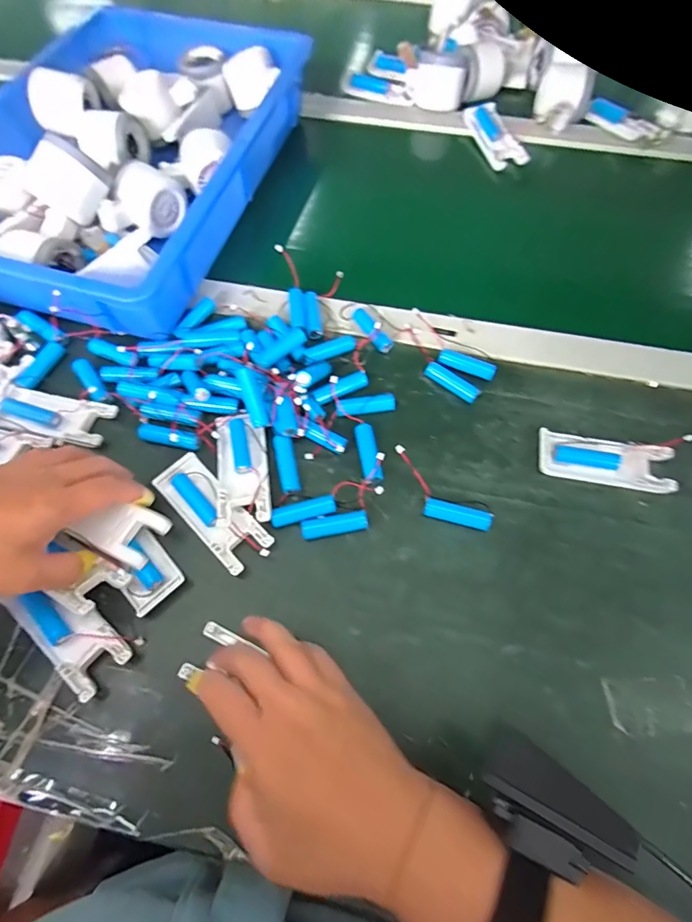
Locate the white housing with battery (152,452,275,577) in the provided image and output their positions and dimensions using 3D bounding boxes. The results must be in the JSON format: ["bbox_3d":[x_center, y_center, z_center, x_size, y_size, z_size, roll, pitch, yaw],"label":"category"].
[{"bbox_3d":[-0.105,0.039,0.356,0.107,0.023,0.040,42,72,17],"label":"white housing with battery"}]

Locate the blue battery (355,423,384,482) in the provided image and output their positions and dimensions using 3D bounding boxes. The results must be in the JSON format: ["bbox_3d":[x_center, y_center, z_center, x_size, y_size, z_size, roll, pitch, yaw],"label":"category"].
[{"bbox_3d":[0.019,-0.007,0.385,0.016,0.012,0.051,-10,66,-4],"label":"blue battery"}]

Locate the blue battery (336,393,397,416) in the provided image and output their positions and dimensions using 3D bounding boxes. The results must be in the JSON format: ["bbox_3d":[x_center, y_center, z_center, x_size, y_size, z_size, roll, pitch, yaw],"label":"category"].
[{"bbox_3d":[0.017,-0.048,0.402,0.052,0.015,0.014,-9,66,-4],"label":"blue battery"}]

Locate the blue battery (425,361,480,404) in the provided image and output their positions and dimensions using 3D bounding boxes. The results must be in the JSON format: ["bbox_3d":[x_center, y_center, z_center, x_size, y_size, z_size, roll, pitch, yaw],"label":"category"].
[{"bbox_3d":[0.096,-0.071,0.415,0.052,0.014,0.012,33,70,14],"label":"blue battery"}]

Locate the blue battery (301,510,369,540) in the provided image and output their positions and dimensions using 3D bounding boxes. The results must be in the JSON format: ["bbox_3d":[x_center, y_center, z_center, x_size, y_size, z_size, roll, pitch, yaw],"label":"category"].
[{"bbox_3d":[-0.008,0.050,0.359,0.050,0.014,0.015,-10,66,-5],"label":"blue battery"}]

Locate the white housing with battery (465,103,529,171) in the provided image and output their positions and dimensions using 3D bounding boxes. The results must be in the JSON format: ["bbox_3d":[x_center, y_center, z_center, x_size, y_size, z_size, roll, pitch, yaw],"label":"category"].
[{"bbox_3d":[0.185,-0.403,0.561,0.050,0.015,0.107,-15,66,-7],"label":"white housing with battery"}]

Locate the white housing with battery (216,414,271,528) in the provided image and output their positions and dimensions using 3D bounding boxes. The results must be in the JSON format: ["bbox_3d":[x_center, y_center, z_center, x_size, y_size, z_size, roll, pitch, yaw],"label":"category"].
[{"bbox_3d":[-0.084,0.004,0.367,0.040,0.017,0.099,-9,66,-4],"label":"white housing with battery"}]

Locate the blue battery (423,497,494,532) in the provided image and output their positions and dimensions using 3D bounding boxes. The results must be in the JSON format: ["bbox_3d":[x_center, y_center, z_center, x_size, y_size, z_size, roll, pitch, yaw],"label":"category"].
[{"bbox_3d":[0.088,0.043,0.361,0.053,0.012,0.014,15,66,7],"label":"blue battery"}]

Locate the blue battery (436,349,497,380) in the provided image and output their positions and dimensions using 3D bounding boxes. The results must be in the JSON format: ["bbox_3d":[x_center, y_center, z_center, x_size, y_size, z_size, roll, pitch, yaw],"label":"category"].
[{"bbox_3d":[0.111,-0.088,0.421,0.052,0.013,0.016,20,67,9],"label":"blue battery"}]

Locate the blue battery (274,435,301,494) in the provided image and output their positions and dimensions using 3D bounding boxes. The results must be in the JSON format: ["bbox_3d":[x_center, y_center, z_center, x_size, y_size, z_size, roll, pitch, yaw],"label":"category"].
[{"bbox_3d":[-0.049,0.003,0.381,0.015,0.014,0.049,-11,71,-5],"label":"blue battery"}]

